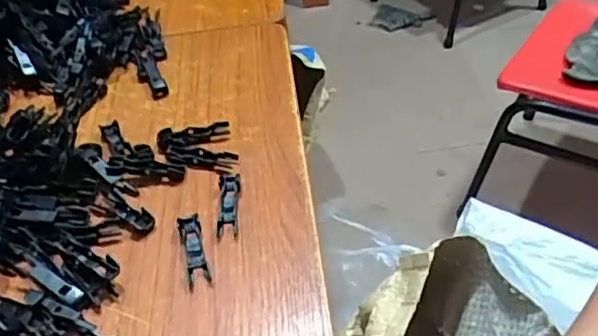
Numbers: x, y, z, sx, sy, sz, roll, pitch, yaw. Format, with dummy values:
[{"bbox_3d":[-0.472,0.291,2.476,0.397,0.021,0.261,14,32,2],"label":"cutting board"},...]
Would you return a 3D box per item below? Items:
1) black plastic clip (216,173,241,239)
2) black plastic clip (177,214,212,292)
[{"bbox_3d":[-0.047,0.024,0.406,0.014,0.005,0.056,-6,41,1],"label":"black plastic clip"},{"bbox_3d":[-0.066,0.050,0.377,0.013,0.009,0.058,-15,41,-9],"label":"black plastic clip"}]

